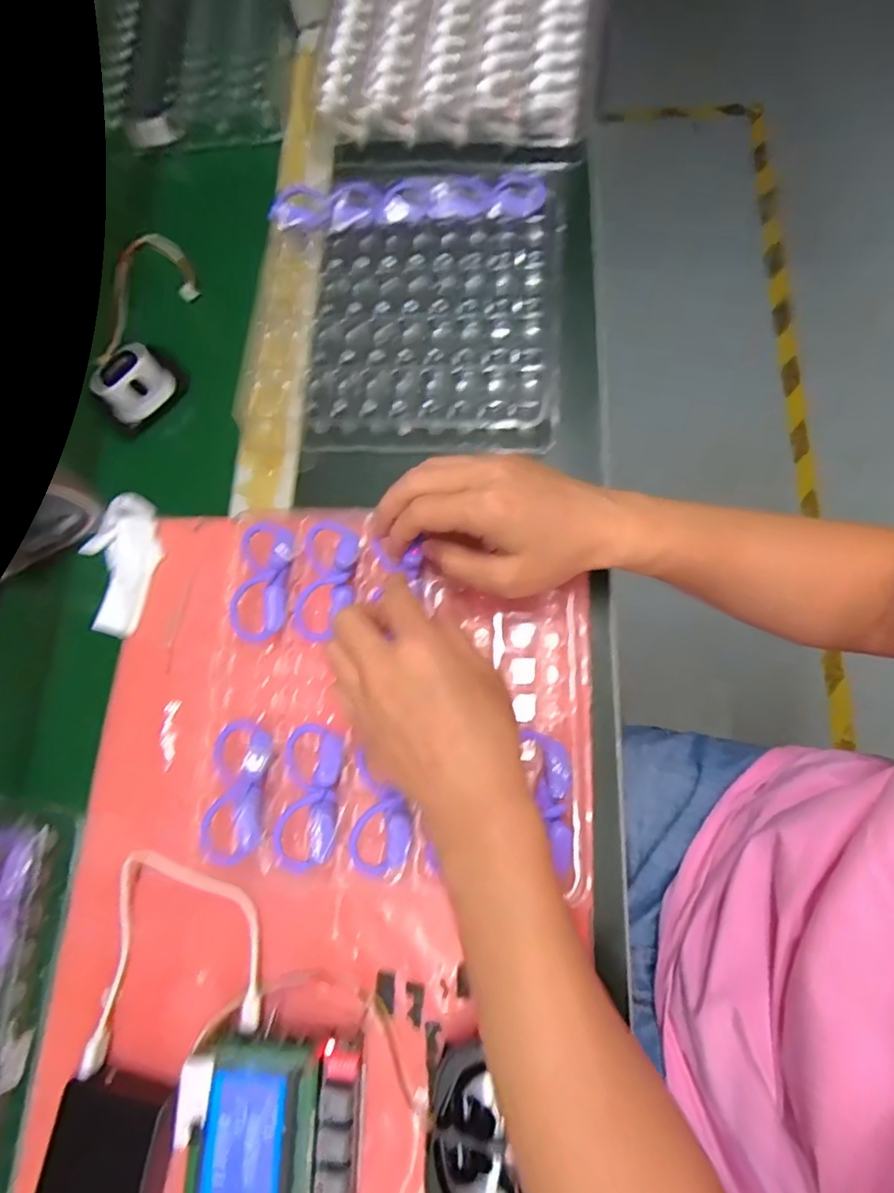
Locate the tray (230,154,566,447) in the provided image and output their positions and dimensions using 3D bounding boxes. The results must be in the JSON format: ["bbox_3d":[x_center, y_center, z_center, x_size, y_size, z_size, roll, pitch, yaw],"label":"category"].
[{"bbox_3d":[-0.031,-0.260,0.473,0.252,0.038,0.297,4,75,6],"label":"tray"}]

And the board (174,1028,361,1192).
[{"bbox_3d":[-0.097,0.304,0.314,0.093,0.046,0.096,3,77,7],"label":"board"}]

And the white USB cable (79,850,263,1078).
[{"bbox_3d":[-0.181,0.220,0.351,0.114,0.030,0.115,0,75,1],"label":"white USB cable"}]

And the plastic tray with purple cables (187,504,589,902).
[{"bbox_3d":[-0.035,0.061,0.376,0.258,0.042,0.237,3,75,1],"label":"plastic tray with purple cables"}]

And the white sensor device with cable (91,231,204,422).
[{"bbox_3d":[-0.255,-0.228,0.478,0.043,0.068,0.158,11,78,9],"label":"white sensor device with cable"}]

